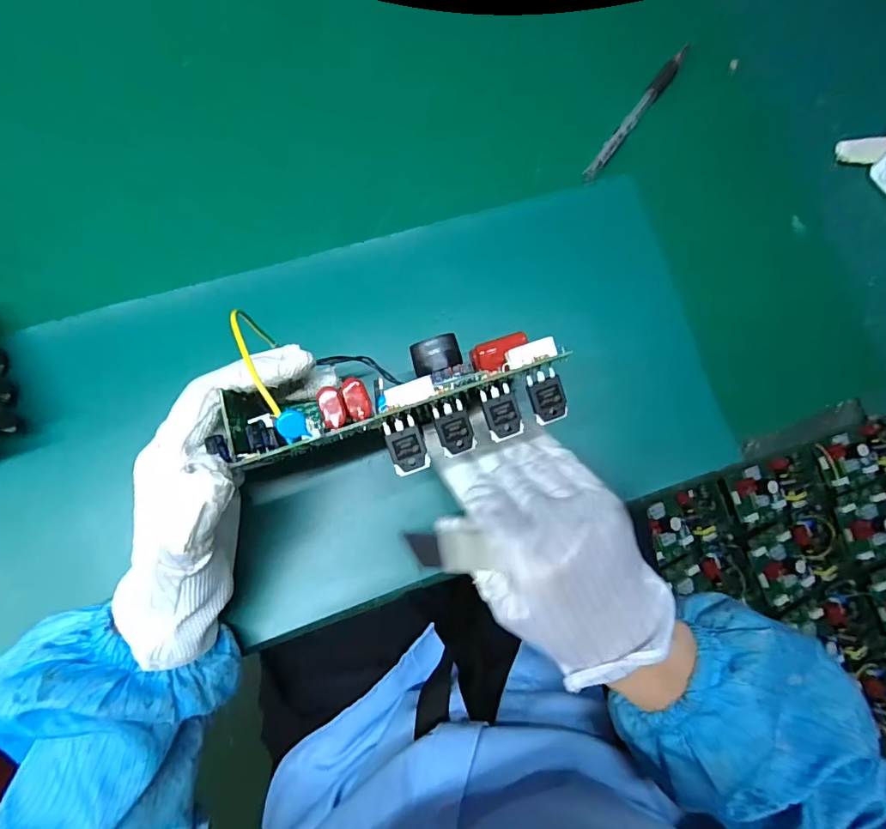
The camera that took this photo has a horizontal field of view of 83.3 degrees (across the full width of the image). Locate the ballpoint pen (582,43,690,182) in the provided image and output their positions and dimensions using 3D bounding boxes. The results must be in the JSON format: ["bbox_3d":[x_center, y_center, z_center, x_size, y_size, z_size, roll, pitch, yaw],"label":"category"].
[{"bbox_3d":[0.140,-0.217,0.358,0.010,0.010,0.128,37,83,1],"label":"ballpoint pen"}]

